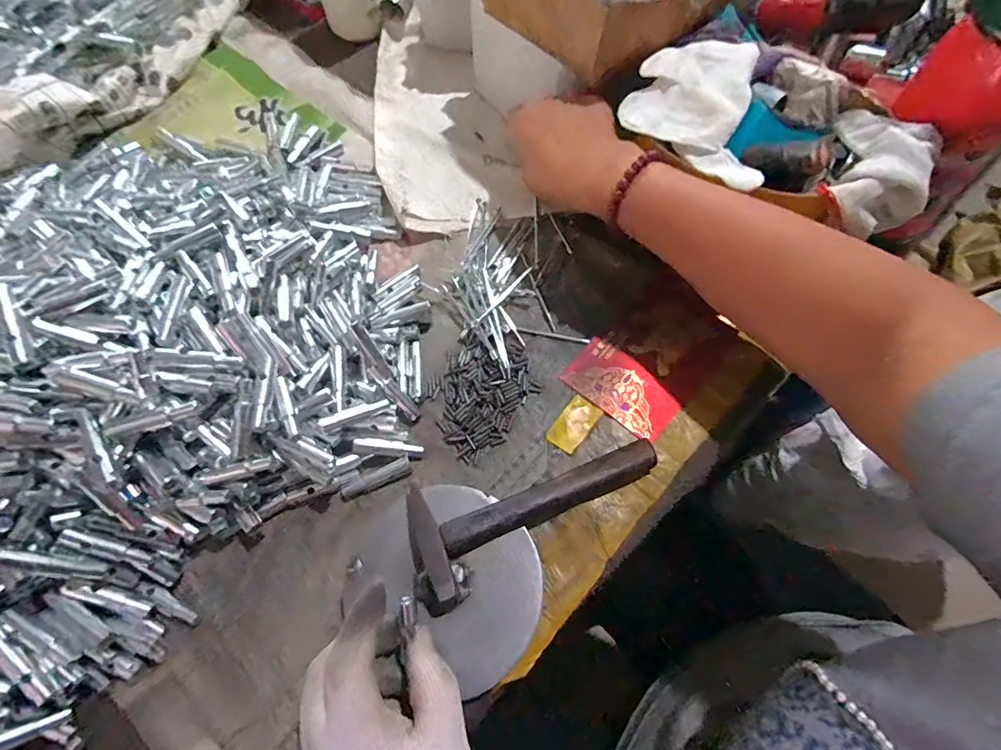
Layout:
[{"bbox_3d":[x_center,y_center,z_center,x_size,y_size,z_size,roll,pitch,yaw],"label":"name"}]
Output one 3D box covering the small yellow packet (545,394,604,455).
[{"bbox_3d":[0.057,0.036,0.369,0.025,0.004,0.044,38,71,14],"label":"small yellow packet"}]

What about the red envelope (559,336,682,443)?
[{"bbox_3d":[0.095,0.010,0.381,0.087,0.005,0.049,40,78,21],"label":"red envelope"}]

